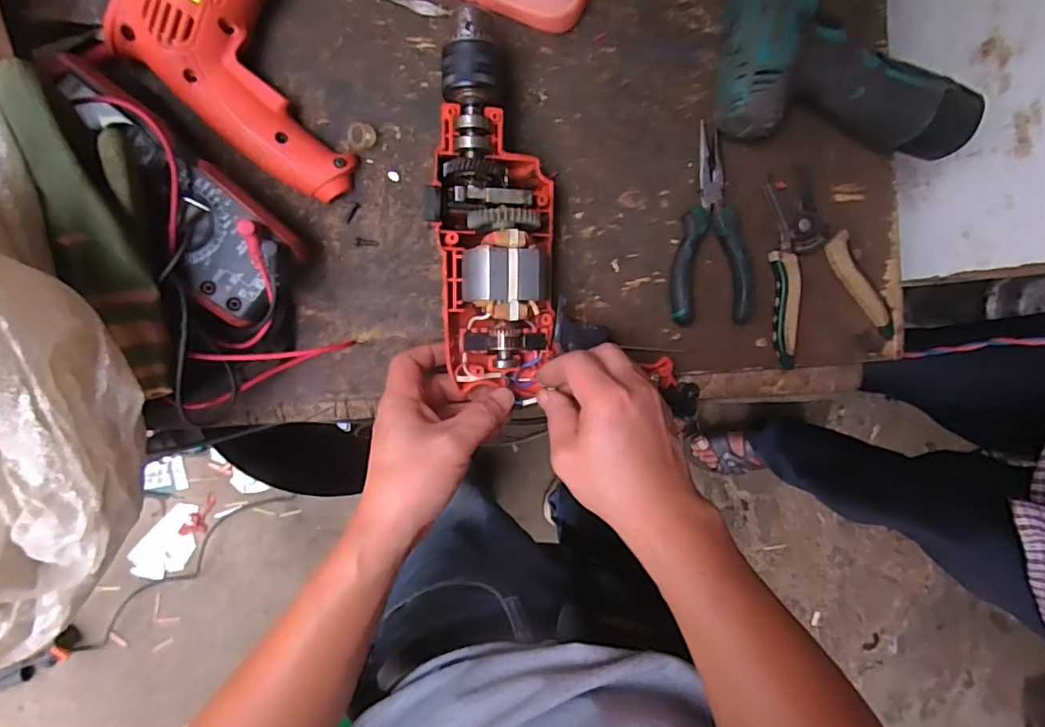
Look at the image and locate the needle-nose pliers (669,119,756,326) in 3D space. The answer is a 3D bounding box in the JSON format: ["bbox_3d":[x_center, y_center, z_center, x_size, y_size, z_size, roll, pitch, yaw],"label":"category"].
[{"bbox_3d":[0.152,-0.108,0.444,0.069,0.020,0.150,-3,94,-8],"label":"needle-nose pliers"}]

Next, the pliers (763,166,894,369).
[{"bbox_3d":[0.243,-0.081,0.452,0.099,0.017,0.147,-11,95,-8],"label":"pliers"}]

